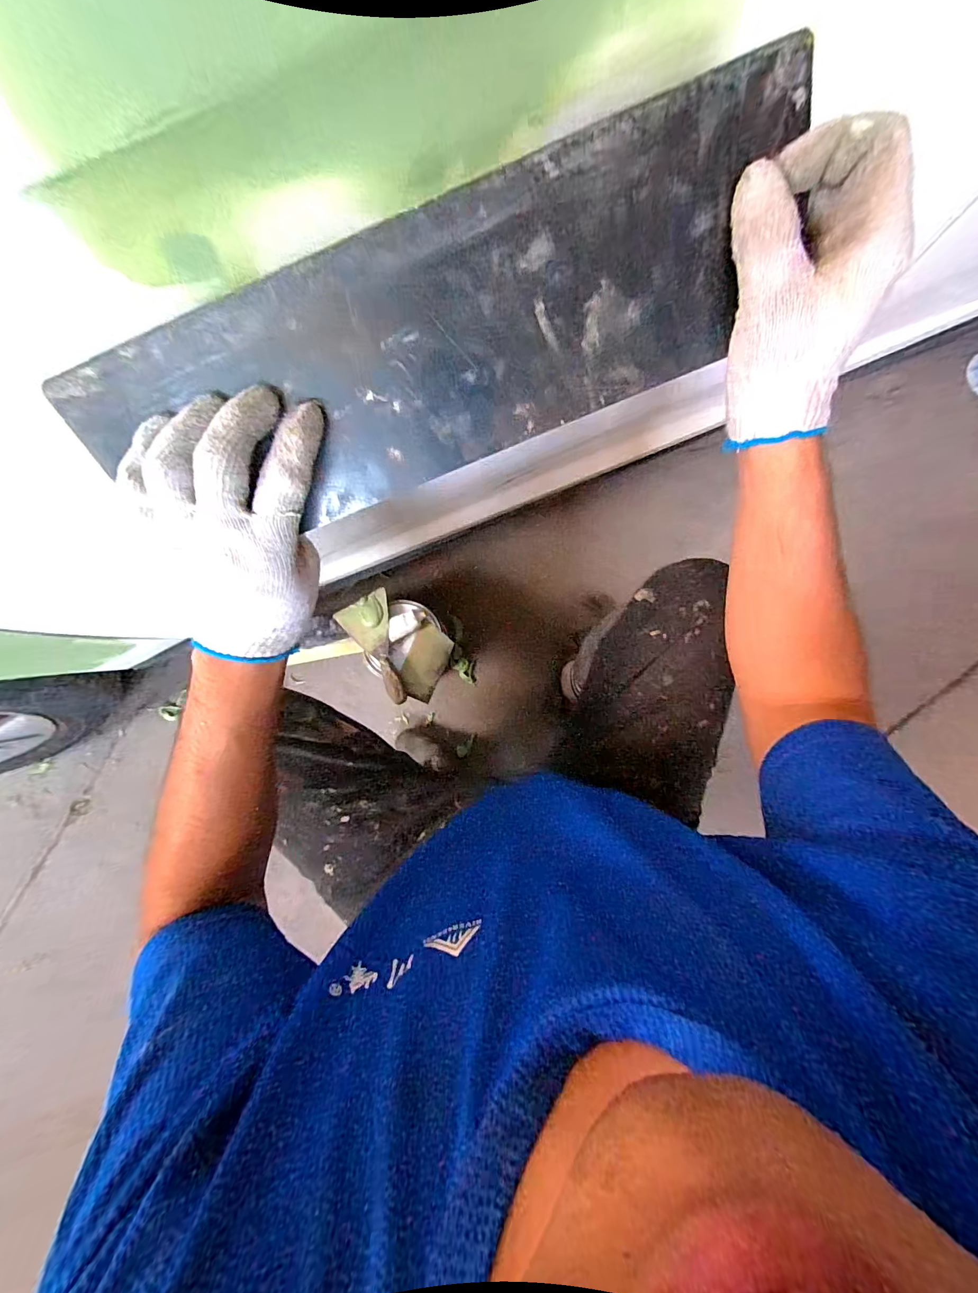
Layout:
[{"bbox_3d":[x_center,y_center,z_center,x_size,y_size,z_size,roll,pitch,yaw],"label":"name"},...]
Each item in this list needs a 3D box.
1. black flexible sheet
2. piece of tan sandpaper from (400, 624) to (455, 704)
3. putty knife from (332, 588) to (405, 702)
[{"bbox_3d":[-0.027,-0.158,0.225,0.365,0.004,0.114,-21,121,4],"label":"black flexible sheet"},{"bbox_3d":[-0.110,0.030,0.733,0.068,0.019,0.125,19,82,3],"label":"piece of tan sandpaper"},{"bbox_3d":[-0.194,0.008,0.734,0.101,0.031,0.198,-24,82,-3],"label":"putty knife"}]

